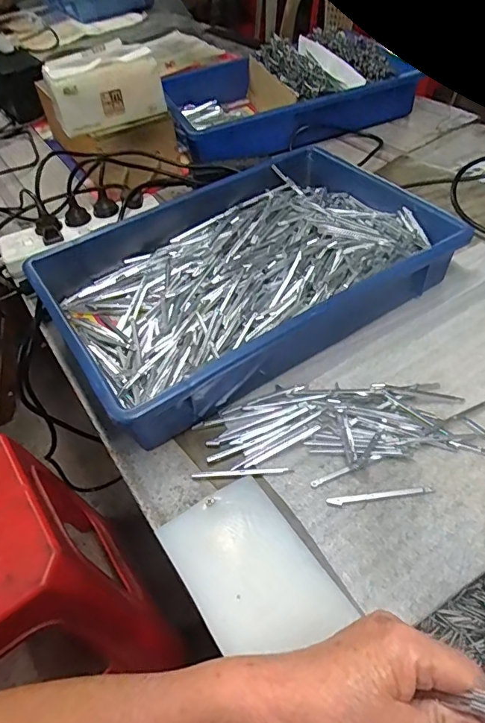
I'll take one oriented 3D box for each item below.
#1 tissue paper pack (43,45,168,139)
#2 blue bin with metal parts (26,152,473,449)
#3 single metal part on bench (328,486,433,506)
[{"bbox_3d":[-0.198,-0.393,0.699,0.156,0.086,0.086,-19,50,-11],"label":"tissue paper pack"},{"bbox_3d":[-0.001,-0.110,0.556,0.419,0.062,0.283,-29,53,-18],"label":"blue bin with metal parts"},{"bbox_3d":[0.117,0.114,0.410,0.090,0.004,0.007,-8,49,-1],"label":"single metal part on bench"}]

